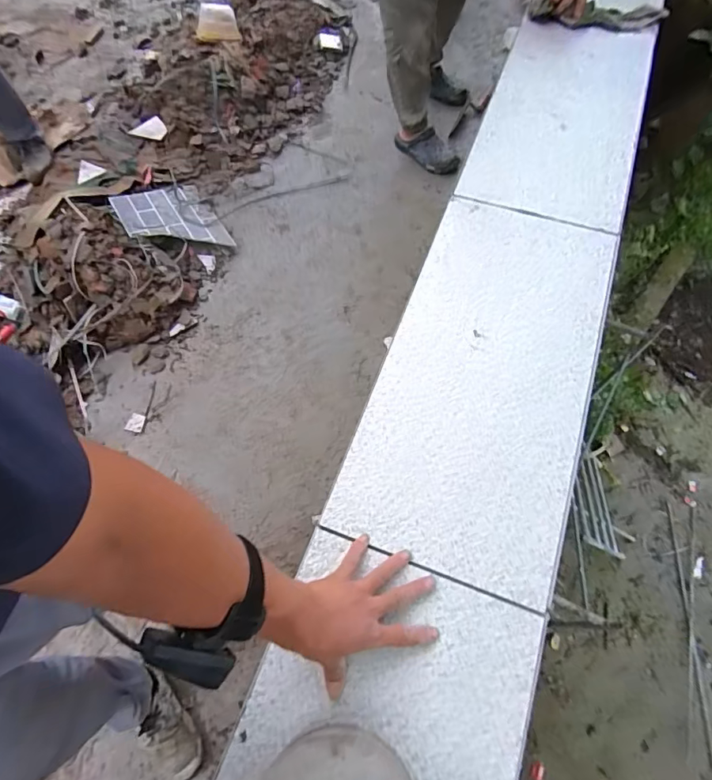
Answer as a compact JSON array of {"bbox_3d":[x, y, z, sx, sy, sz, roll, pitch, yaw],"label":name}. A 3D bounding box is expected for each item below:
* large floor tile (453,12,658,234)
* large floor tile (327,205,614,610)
[{"bbox_3d":[0.390,-0.524,0.856,0.266,0.027,0.552,18,67,11],"label":"large floor tile"},{"bbox_3d":[0.187,-0.035,0.636,0.267,0.012,0.557,18,68,11],"label":"large floor tile"}]

